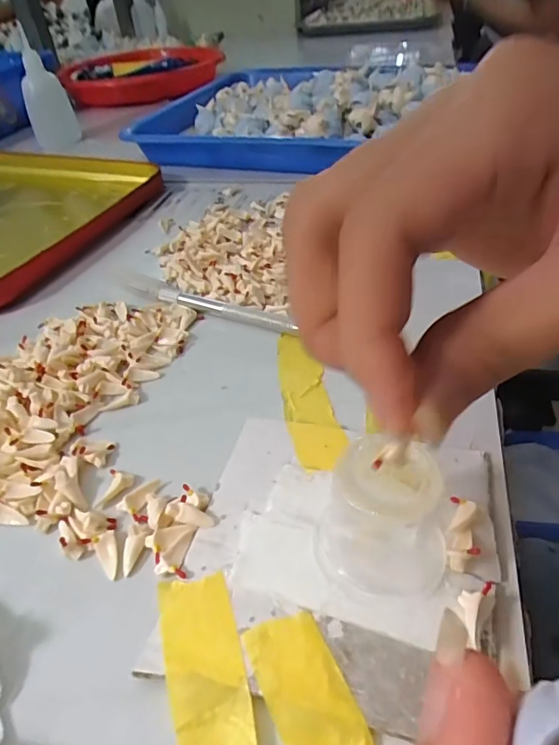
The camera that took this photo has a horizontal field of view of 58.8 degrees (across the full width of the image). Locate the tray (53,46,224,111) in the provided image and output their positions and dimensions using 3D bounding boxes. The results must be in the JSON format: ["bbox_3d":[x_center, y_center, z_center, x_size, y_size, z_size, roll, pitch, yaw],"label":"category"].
[{"bbox_3d":[-0.181,-0.394,0.649,0.191,0.027,0.210,-14,42,-8],"label":"tray"}]

